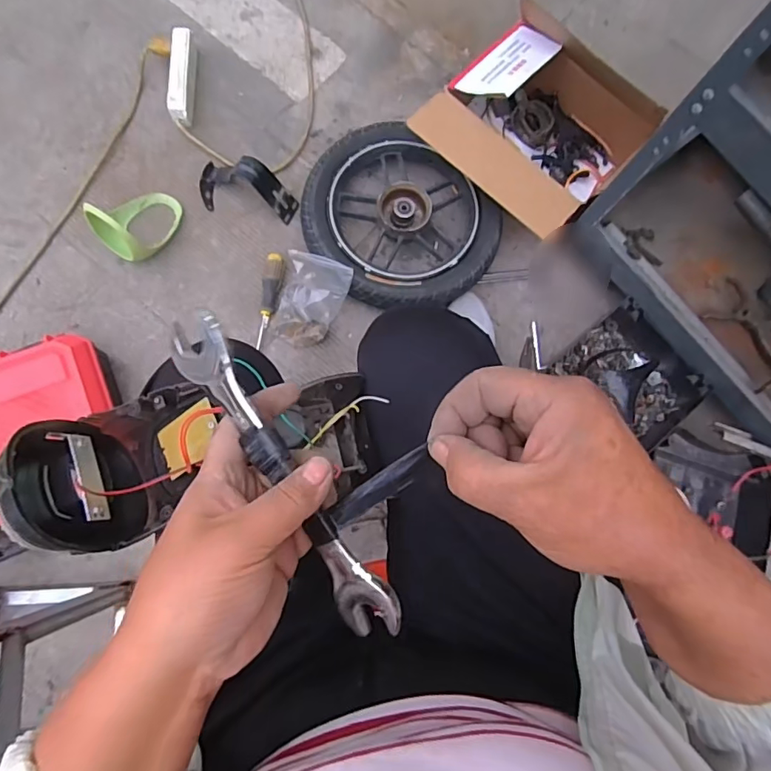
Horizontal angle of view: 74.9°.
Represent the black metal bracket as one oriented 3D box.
[{"bbox_3d":[-0.263,-0.360,0.922,0.190,0.088,0.084,22,79,2],"label":"black metal bracket"}]

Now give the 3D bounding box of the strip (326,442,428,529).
[{"bbox_3d":[-0.003,0.054,0.263,0.066,0.004,0.016,-40,84,18],"label":"strip"}]

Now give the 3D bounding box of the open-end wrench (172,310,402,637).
[{"bbox_3d":[-0.056,0.049,0.274,0.038,0.008,0.196,-37,86,31],"label":"open-end wrench"}]

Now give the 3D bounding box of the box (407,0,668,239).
[{"bbox_3d":[0.259,-0.449,0.931,0.325,0.199,0.322,43,81,6],"label":"box"}]

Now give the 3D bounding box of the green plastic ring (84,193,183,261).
[{"bbox_3d":[-0.448,-0.303,0.891,0.104,0.110,0.148,34,79,2],"label":"green plastic ring"}]

